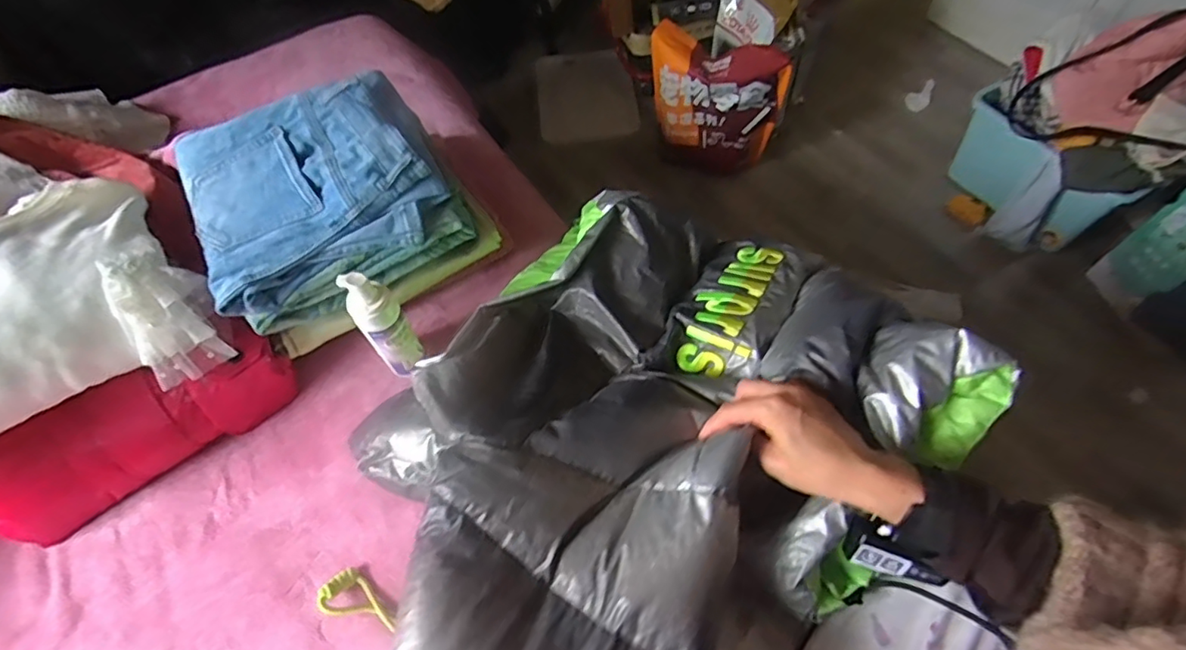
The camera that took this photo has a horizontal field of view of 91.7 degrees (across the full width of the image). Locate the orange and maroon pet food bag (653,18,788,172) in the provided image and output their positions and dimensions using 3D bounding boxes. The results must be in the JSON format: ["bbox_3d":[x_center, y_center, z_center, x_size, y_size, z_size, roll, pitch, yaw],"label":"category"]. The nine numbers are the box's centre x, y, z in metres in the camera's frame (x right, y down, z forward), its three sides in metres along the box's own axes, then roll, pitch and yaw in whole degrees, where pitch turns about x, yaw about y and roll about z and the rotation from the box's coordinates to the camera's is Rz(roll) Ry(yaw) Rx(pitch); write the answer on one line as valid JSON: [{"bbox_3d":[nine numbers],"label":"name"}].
[{"bbox_3d":[0.272,-0.514,1.341,0.309,0.277,0.102,22,63,15],"label":"orange and maroon pet food bag"}]

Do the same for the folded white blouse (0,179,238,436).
[{"bbox_3d":[-0.599,-0.001,0.573,0.335,0.127,0.259,-38,64,-17],"label":"folded white blouse"}]

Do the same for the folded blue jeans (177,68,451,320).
[{"bbox_3d":[-0.311,-0.155,0.651,0.268,0.089,0.221,-24,61,-10],"label":"folded blue jeans"}]

